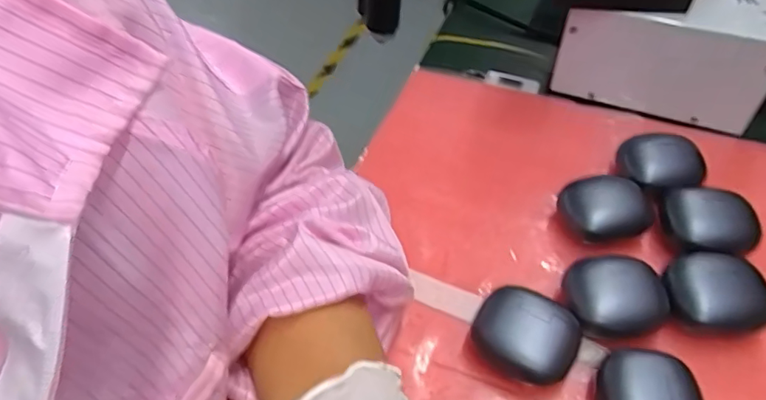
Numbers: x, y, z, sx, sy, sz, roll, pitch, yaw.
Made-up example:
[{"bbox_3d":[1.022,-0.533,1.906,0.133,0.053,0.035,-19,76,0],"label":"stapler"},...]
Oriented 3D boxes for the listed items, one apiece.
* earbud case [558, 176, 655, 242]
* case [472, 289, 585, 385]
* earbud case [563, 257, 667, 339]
[{"bbox_3d":[0.150,0.009,0.359,0.054,0.031,0.045,-11,50,-7],"label":"earbud case"},{"bbox_3d":[0.079,0.077,0.300,0.054,0.031,0.045,22,54,20],"label":"case"},{"bbox_3d":[0.135,0.060,0.313,0.056,0.025,0.045,9,50,10],"label":"earbud case"}]

